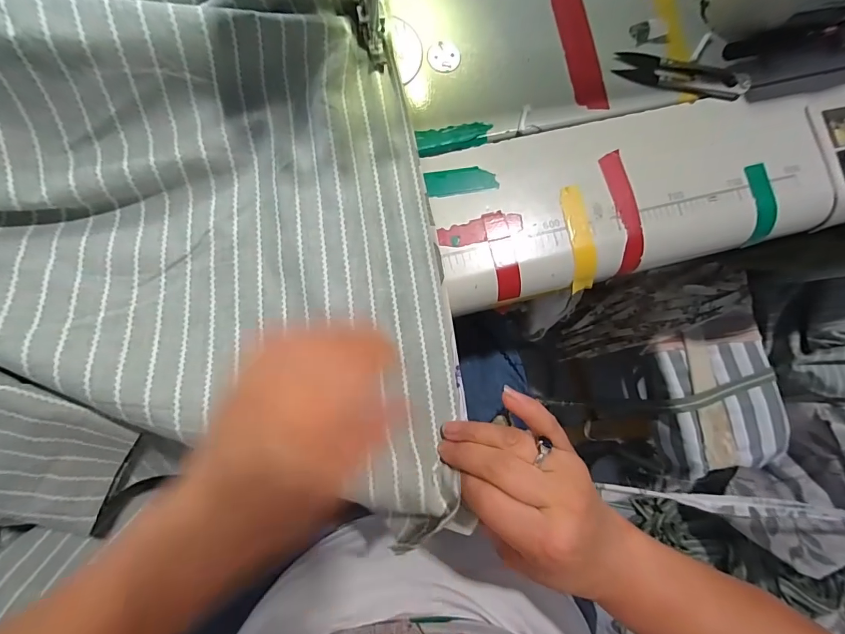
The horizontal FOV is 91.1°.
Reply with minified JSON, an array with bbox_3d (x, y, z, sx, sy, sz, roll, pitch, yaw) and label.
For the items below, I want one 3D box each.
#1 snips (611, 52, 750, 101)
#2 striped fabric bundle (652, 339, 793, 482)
[{"bbox_3d":[0.198,-0.188,0.317,0.098,0.010,0.026,9,82,-2],"label":"snips"},{"bbox_3d":[0.449,0.132,0.640,0.171,0.058,0.193,-11,83,-5],"label":"striped fabric bundle"}]

